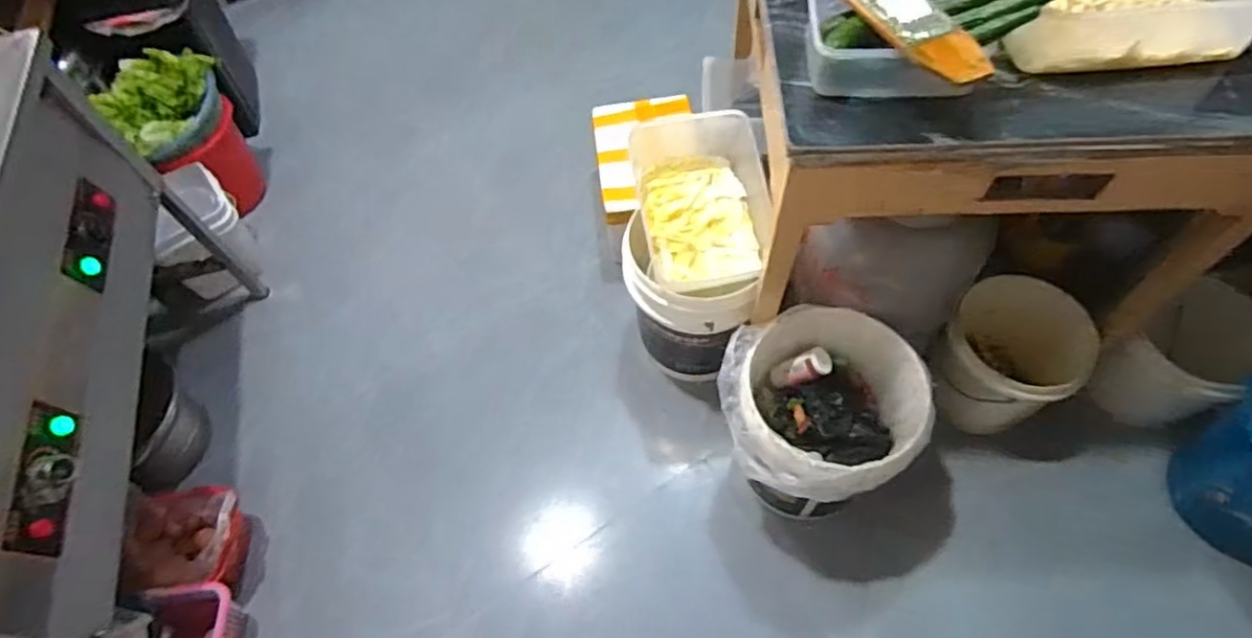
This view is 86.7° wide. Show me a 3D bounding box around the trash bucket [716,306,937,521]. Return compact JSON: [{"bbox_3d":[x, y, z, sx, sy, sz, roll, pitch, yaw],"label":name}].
[{"bbox_3d":[0.358,0.185,1.256,0.355,0.288,0.326,-2,59,3],"label":"trash bucket"}]

